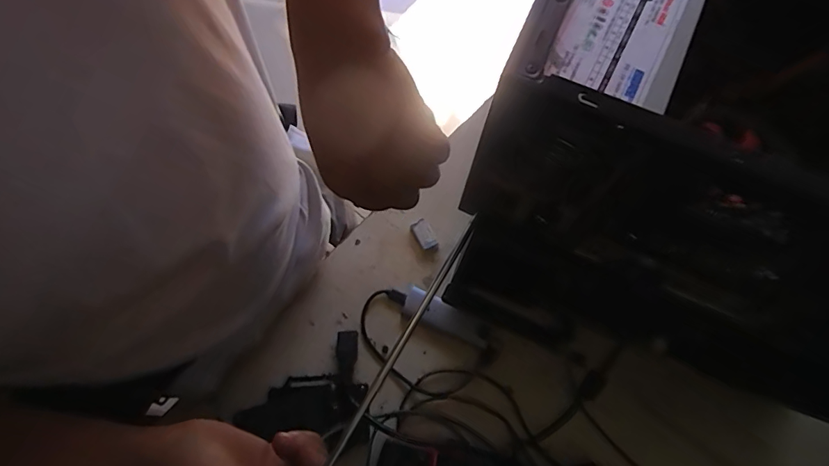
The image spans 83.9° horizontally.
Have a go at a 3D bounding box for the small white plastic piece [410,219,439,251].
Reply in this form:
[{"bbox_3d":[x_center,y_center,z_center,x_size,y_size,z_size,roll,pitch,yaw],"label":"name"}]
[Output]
[{"bbox_3d":[0.013,0.004,0.570,0.020,0.007,0.041,-29,73,-10],"label":"small white plastic piece"}]

